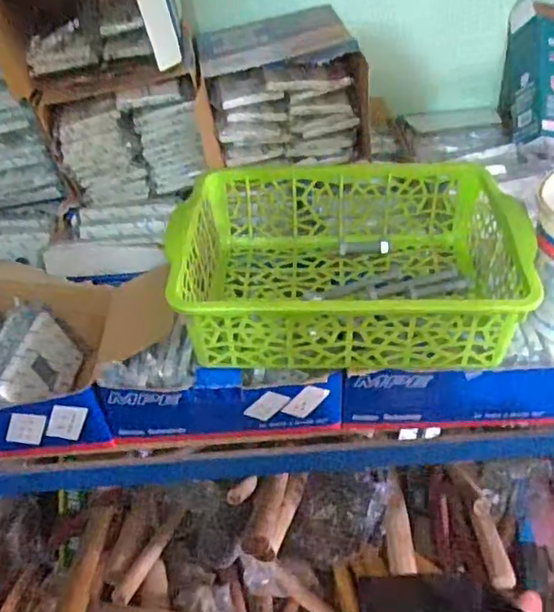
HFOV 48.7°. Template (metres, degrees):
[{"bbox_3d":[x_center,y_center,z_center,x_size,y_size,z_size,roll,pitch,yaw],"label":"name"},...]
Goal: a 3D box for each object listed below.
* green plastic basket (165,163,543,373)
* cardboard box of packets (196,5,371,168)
[{"bbox_3d":[0.062,-0.042,0.570,0.296,0.091,0.215,0,42,3],"label":"green plastic basket"},{"bbox_3d":[-0.001,-0.244,0.725,0.190,0.141,0.140,-9,42,-6],"label":"cardboard box of packets"}]

